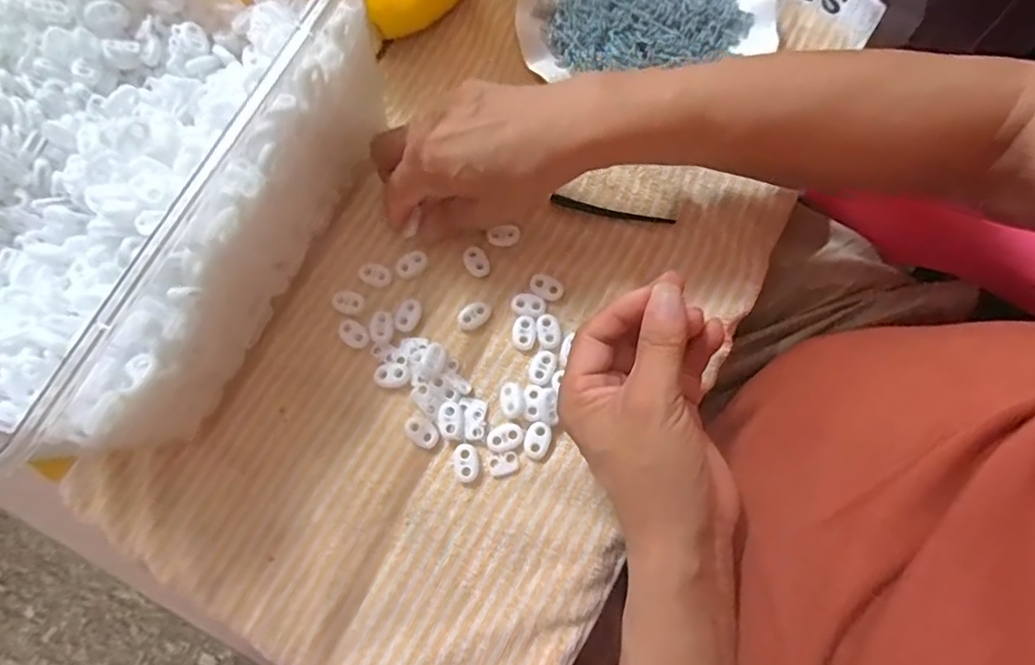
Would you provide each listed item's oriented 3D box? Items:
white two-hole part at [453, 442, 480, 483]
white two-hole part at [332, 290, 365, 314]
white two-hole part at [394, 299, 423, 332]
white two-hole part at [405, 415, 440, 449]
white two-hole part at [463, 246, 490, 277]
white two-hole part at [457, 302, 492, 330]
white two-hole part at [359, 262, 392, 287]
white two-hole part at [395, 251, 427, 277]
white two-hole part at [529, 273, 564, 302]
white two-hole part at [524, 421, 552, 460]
[{"bbox_3d":[-0.031,0.079,0.332,0.014,0.005,0.023,-12,73,-2],"label":"white two-hole part"},{"bbox_3d":[-0.112,-0.021,0.362,0.022,0.004,0.015,19,75,7],"label":"white two-hole part"},{"bbox_3d":[-0.071,-0.012,0.358,0.015,0.004,0.022,25,75,9],"label":"white two-hole part"},{"bbox_3d":[-0.059,0.061,0.339,0.023,0.006,0.015,37,78,12],"label":"white two-hole part"},{"bbox_3d":[-0.028,-0.048,0.369,0.015,0.005,0.023,-25,74,-6],"label":"white two-hole part"},{"bbox_3d":[-0.028,-0.011,0.359,0.023,0.006,0.015,-43,77,-11],"label":"white two-hole part"},{"bbox_3d":[-0.095,-0.039,0.367,0.022,0.004,0.014,20,75,7],"label":"white two-hole part"},{"bbox_3d":[-0.072,-0.047,0.368,0.021,0.004,0.015,-30,75,-7],"label":"white two-hole part"},{"bbox_3d":[0.019,-0.029,0.362,0.023,0.007,0.015,26,76,9],"label":"white two-hole part"},{"bbox_3d":[0.012,0.065,0.334,0.015,0.004,0.022,17,74,7],"label":"white two-hole part"}]

